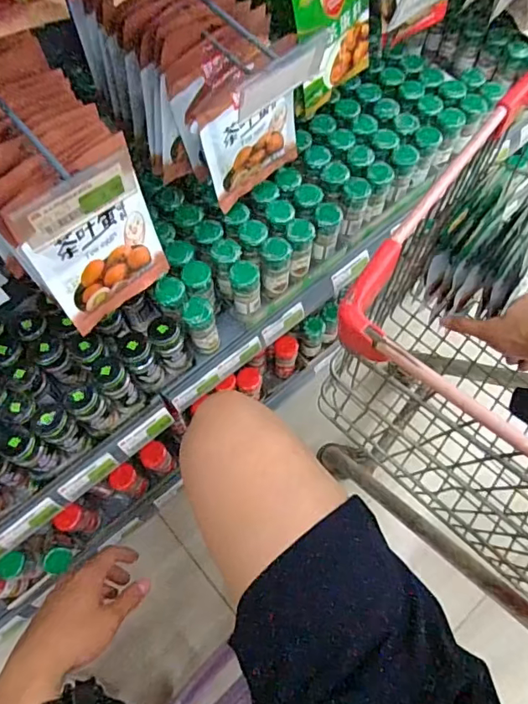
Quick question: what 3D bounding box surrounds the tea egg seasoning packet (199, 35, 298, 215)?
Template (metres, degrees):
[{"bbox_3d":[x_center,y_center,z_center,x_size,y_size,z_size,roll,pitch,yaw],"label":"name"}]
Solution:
[{"bbox_3d":[-0.012,-0.249,0.562,0.128,0.161,0.015,-39,73,-15],"label":"tea egg seasoning packet"}]

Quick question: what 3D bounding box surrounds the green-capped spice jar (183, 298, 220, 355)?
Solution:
[{"bbox_3d":[-0.084,-0.034,0.678,0.038,0.096,0.038,0,67,0],"label":"green-capped spice jar"}]

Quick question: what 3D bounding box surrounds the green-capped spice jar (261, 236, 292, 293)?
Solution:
[{"bbox_3d":[0.018,-0.120,0.697,0.039,0.081,0.040,0,67,0],"label":"green-capped spice jar"}]

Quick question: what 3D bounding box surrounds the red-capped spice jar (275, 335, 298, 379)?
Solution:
[{"bbox_3d":[0.039,0.010,0.892,0.039,0.105,0.040,0,67,0],"label":"red-capped spice jar"}]

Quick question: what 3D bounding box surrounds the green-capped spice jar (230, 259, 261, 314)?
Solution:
[{"bbox_3d":[-0.024,-0.087,0.684,0.038,0.088,0.039,0,67,0],"label":"green-capped spice jar"}]

